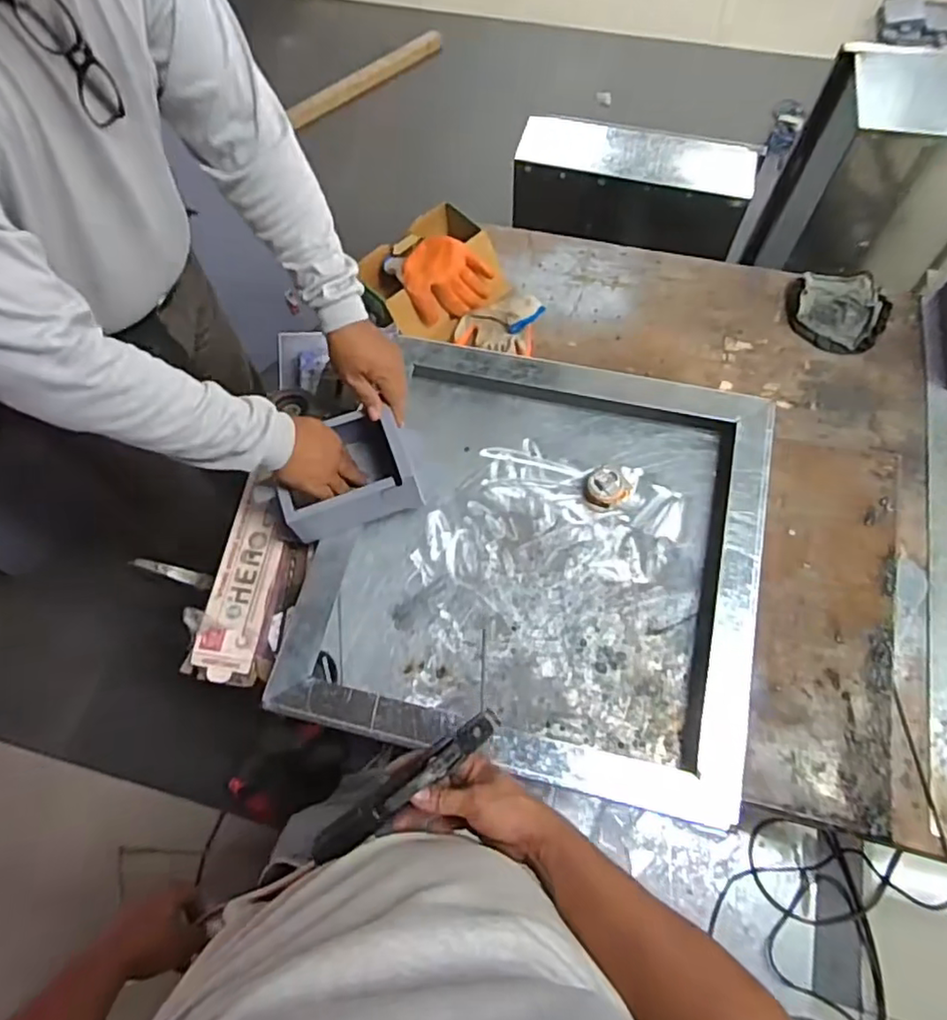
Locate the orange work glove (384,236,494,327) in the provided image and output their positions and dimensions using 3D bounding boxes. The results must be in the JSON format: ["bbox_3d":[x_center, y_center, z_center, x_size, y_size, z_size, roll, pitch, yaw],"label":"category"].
[{"bbox_3d":[-0.062,-0.416,1.108,0.151,0.088,0.147,-35,69,-13],"label":"orange work glove"}]

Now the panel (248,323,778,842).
[{"bbox_3d":[0.088,0.055,0.894,0.596,0.068,0.591,12,67,7],"label":"panel"}]

